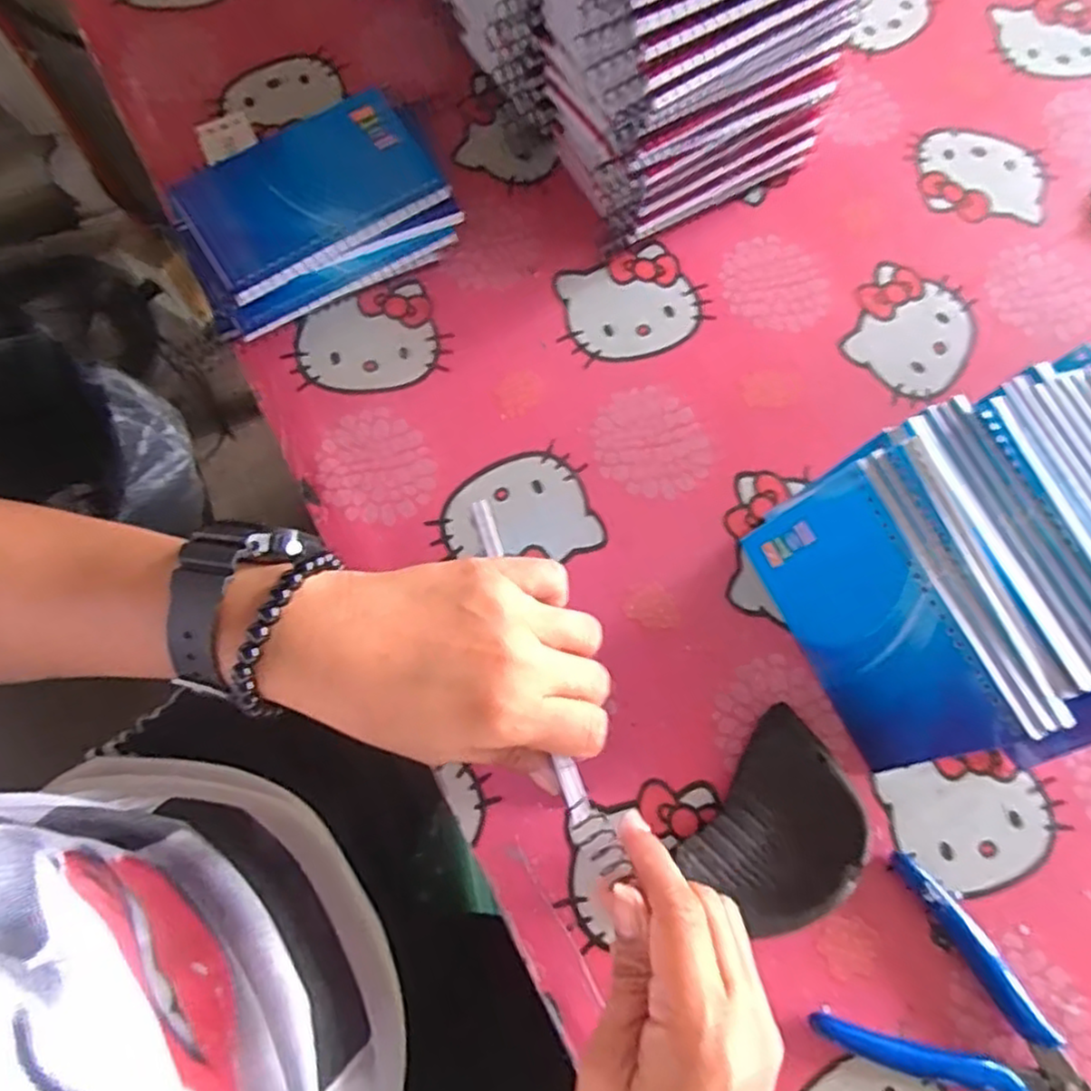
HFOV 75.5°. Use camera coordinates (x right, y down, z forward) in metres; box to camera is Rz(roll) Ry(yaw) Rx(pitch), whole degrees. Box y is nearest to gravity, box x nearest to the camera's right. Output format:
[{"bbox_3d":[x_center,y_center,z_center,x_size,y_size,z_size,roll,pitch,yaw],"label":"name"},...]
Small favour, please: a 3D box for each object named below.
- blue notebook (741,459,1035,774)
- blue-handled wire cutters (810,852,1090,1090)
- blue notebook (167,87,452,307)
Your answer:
[{"bbox_3d":[0.149,0.037,0.328,0.004,0.078,0.129,-15,73,-34],"label":"blue notebook"},{"bbox_3d":[0.187,0.205,0.307,0.111,0.013,0.083,32,74,8],"label":"blue-handled wire cutters"},{"bbox_3d":[-0.130,-0.198,0.392,0.132,0.017,0.085,-32,80,-10],"label":"blue notebook"}]

